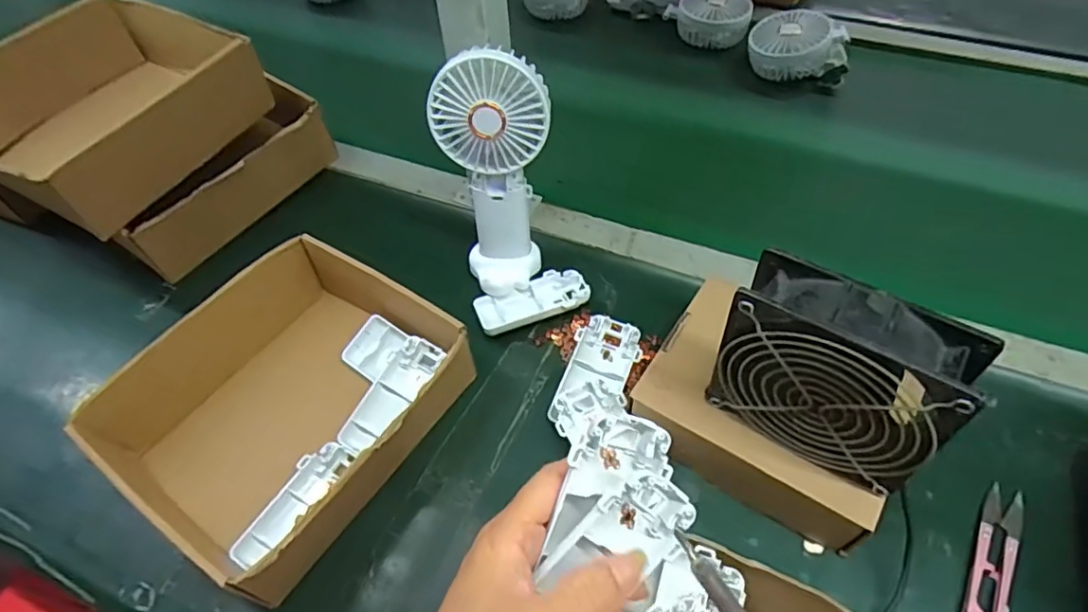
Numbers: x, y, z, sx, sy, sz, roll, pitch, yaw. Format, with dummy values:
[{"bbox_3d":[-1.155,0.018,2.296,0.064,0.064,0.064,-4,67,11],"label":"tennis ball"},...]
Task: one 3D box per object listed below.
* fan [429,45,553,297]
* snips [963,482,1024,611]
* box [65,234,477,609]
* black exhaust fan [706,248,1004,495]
[{"bbox_3d":[-0.034,-0.094,0.473,0.084,0.187,0.079,-10,54,-4],"label":"fan"},{"bbox_3d":[0.289,0.160,0.384,0.024,0.011,0.103,26,59,20],"label":"snips"},{"bbox_3d":[-0.188,0.073,0.437,0.191,0.069,0.217,29,61,22],"label":"box"},{"bbox_3d":[0.161,0.040,0.341,0.117,0.114,0.043,28,60,22],"label":"black exhaust fan"}]

